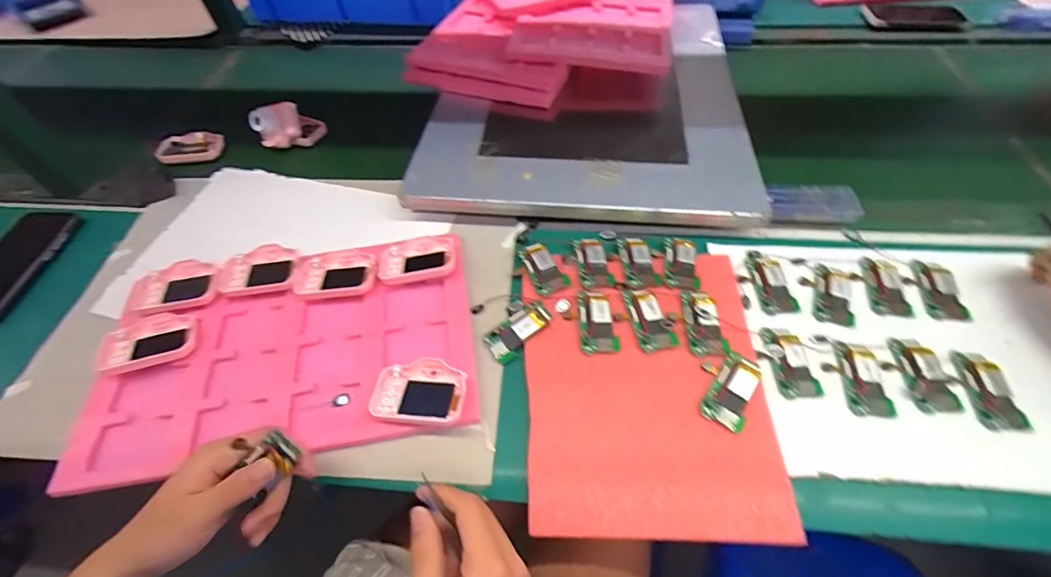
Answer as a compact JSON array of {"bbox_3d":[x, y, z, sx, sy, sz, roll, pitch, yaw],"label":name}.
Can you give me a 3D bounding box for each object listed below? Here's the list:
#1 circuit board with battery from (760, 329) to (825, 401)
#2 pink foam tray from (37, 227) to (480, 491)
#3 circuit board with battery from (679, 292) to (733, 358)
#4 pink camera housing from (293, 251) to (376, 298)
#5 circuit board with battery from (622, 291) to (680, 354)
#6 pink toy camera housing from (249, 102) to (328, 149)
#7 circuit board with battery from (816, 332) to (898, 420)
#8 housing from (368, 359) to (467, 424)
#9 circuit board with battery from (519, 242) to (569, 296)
[{"bbox_3d":[0.253,0.069,0.431,0.036,0.005,0.070,-6,54,-1],"label":"circuit board with battery"},{"bbox_3d":[-0.244,0.055,0.460,0.370,0.030,0.228,-7,54,-2],"label":"pink foam tray"},{"bbox_3d":[0.176,0.032,0.449,0.034,0.011,0.072,-3,54,1],"label":"circuit board with battery"},{"bbox_3d":[-0.209,-0.016,0.499,0.086,0.016,0.060,-10,54,-4],"label":"pink camera housing"},{"bbox_3d":[0.124,0.030,0.453,0.038,0.005,0.068,-10,54,-4],"label":"circuit board with battery"},{"bbox_3d":[-0.352,-0.243,0.673,0.094,0.055,0.045,-17,55,-9],"label":"pink toy camera housing"},{"bbox_3d":[0.309,0.080,0.422,0.047,0.005,0.079,0,54,3],"label":"circuit board with battery"},{"bbox_3d":[-0.098,0.098,0.422,0.085,0.020,0.059,-1,54,3],"label":"housing"},{"bbox_3d":[0.018,-0.024,0.499,0.036,0.004,0.070,-24,56,-13],"label":"circuit board with battery"}]

